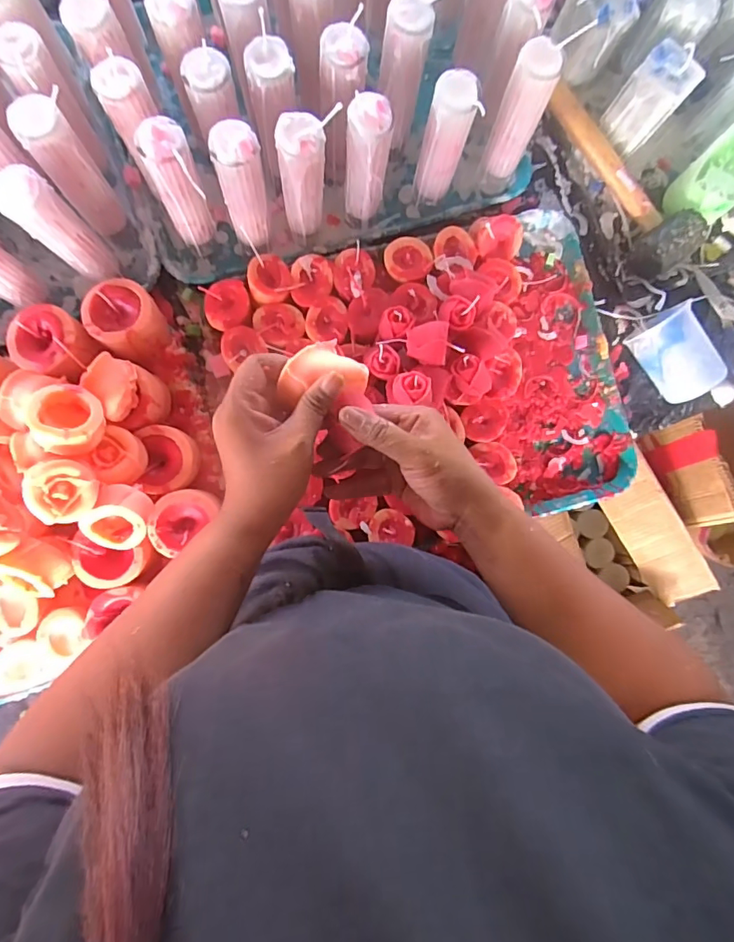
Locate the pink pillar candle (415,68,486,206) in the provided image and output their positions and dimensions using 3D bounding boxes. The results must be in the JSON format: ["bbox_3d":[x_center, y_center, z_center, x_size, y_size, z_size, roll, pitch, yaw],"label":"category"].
[{"bbox_3d":[0.076,-0.328,0.495,0.041,0.140,0.035,16,85,-4],"label":"pink pillar candle"}]

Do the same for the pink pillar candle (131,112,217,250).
[{"bbox_3d":[-0.174,-0.264,0.467,0.043,0.137,0.039,-18,88,-6],"label":"pink pillar candle"}]

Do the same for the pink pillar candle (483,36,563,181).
[{"bbox_3d":[0.150,-0.356,0.496,0.043,0.130,0.036,27,85,-3],"label":"pink pillar candle"}]

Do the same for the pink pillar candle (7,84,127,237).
[{"bbox_3d":[-0.275,-0.281,0.469,0.044,0.139,0.043,-33,90,-6],"label":"pink pillar candle"}]

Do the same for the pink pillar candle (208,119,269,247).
[{"bbox_3d":[-0.117,-0.269,0.474,0.042,0.126,0.045,-6,87,-5],"label":"pink pillar candle"}]

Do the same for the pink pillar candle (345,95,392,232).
[{"bbox_3d":[0.000,-0.301,0.499,0.041,0.167,0.036,12,86,-4],"label":"pink pillar candle"}]

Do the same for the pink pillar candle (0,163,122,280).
[{"bbox_3d":[-0.282,-0.221,0.458,0.044,0.145,0.034,-43,91,-6],"label":"pink pillar candle"}]

